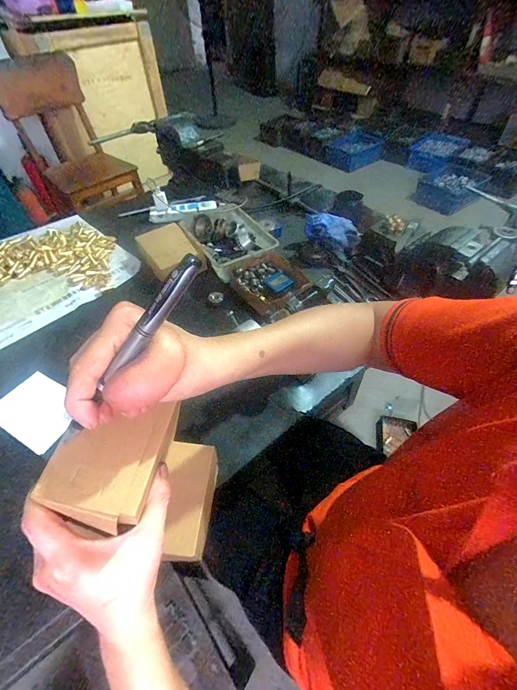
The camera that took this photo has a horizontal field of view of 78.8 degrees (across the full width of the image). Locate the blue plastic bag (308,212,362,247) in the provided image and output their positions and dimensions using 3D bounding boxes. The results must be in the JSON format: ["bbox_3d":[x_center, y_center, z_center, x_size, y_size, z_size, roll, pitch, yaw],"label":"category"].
[{"bbox_3d":[0.195,-0.297,0.825,0.148,0.063,0.064,24,55,20],"label":"blue plastic bag"}]

